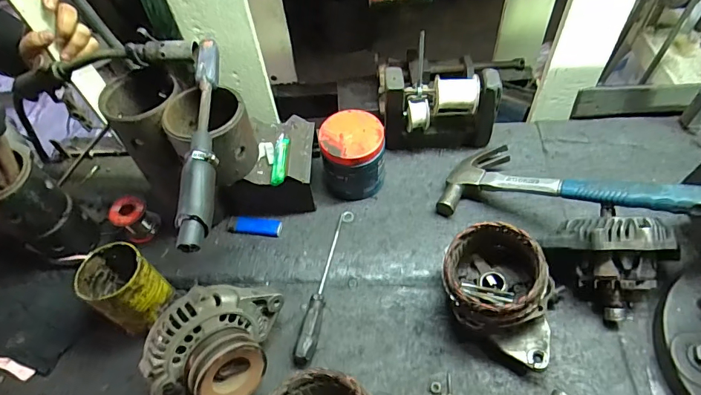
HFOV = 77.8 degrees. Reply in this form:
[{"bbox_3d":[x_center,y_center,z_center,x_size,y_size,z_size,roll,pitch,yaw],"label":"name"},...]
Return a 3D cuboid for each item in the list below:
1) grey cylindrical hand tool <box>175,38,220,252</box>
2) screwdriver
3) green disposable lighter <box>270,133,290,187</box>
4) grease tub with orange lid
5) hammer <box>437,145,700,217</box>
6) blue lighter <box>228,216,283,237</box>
[{"bbox_3d":[-0.148,-0.068,0.439,0.029,0.028,0.263,-6,54,-1],"label":"grey cylindrical hand tool"},{"bbox_3d":[-0.040,0.112,0.584,0.022,0.024,0.218,6,54,8],"label":"screwdriver"},{"bbox_3d":[-0.097,-0.053,0.612,0.021,0.016,0.080,1,54,5],"label":"green disposable lighter"},{"bbox_3d":[0.004,-0.059,0.650,0.089,0.108,0.087,-2,54,3],"label":"grease tub with orange lid"},{"bbox_3d":[0.280,-0.010,0.554,0.329,0.028,0.121,9,50,43],"label":"hammer"},{"bbox_3d":[-0.143,0.044,0.649,0.080,0.011,0.028,5,54,7],"label":"blue lighter"}]

